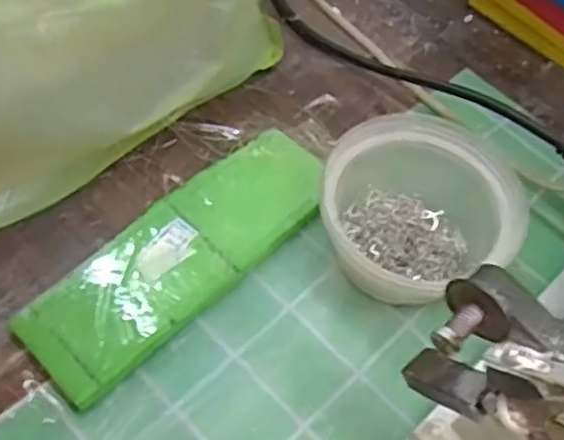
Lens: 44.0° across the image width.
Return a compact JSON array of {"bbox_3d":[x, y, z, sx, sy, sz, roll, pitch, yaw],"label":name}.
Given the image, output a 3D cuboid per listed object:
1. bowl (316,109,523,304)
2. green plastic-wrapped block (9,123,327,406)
[{"bbox_3d":[0.069,0.000,0.361,0.094,0.056,0.102,3,58,-5],"label":"bowl"},{"bbox_3d":[-0.049,0.016,0.360,0.059,0.018,0.177,42,63,17],"label":"green plastic-wrapped block"}]

